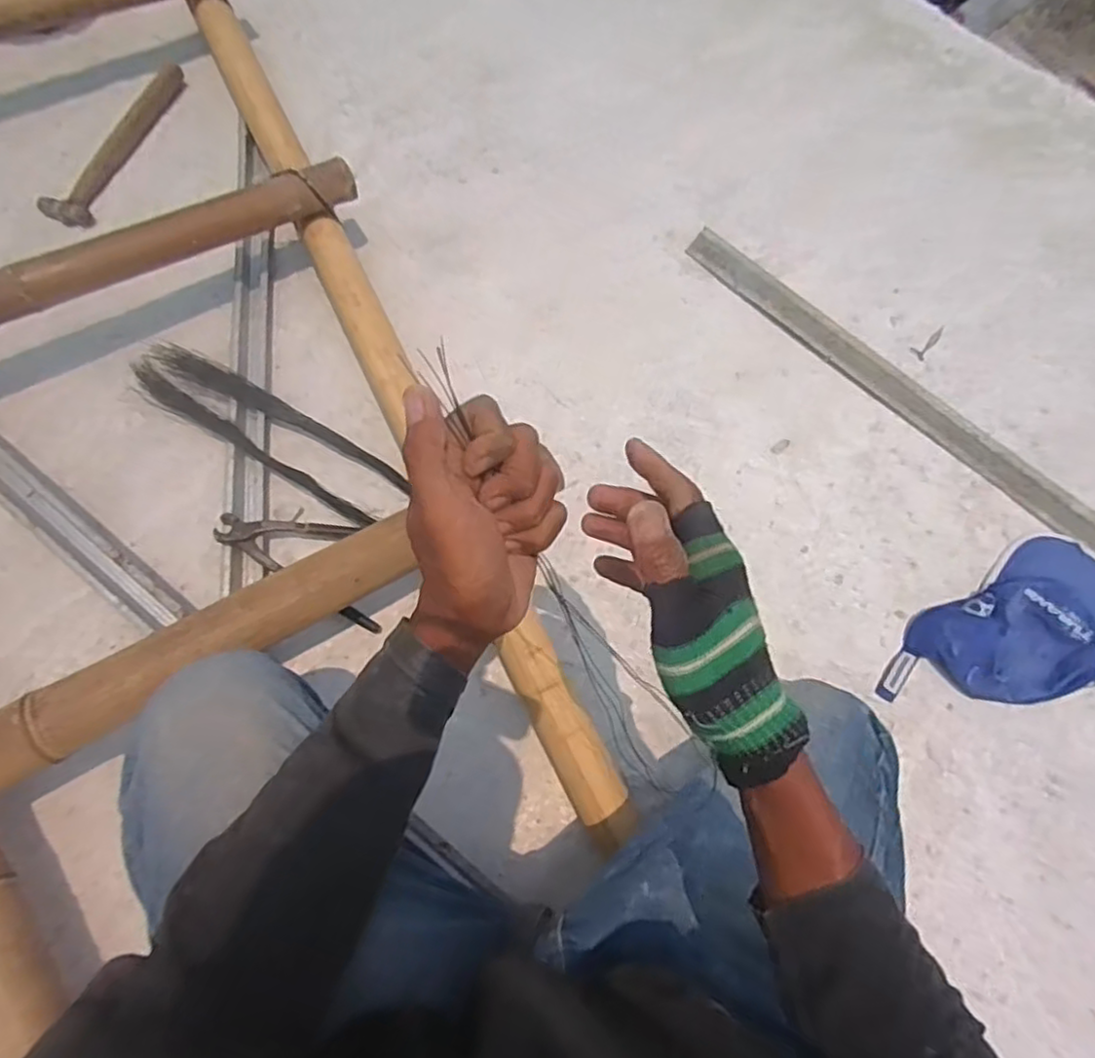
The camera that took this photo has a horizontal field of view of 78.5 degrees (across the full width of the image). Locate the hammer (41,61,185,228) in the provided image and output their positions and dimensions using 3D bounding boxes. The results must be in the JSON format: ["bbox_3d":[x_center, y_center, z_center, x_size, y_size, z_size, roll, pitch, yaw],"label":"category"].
[{"bbox_3d":[-0.645,-0.588,1.018,0.063,0.039,0.324,21,71,5],"label":"hammer"}]

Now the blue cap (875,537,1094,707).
[{"bbox_3d":[0.555,0.133,0.793,0.330,0.039,0.164,-30,74,-12],"label":"blue cap"}]

